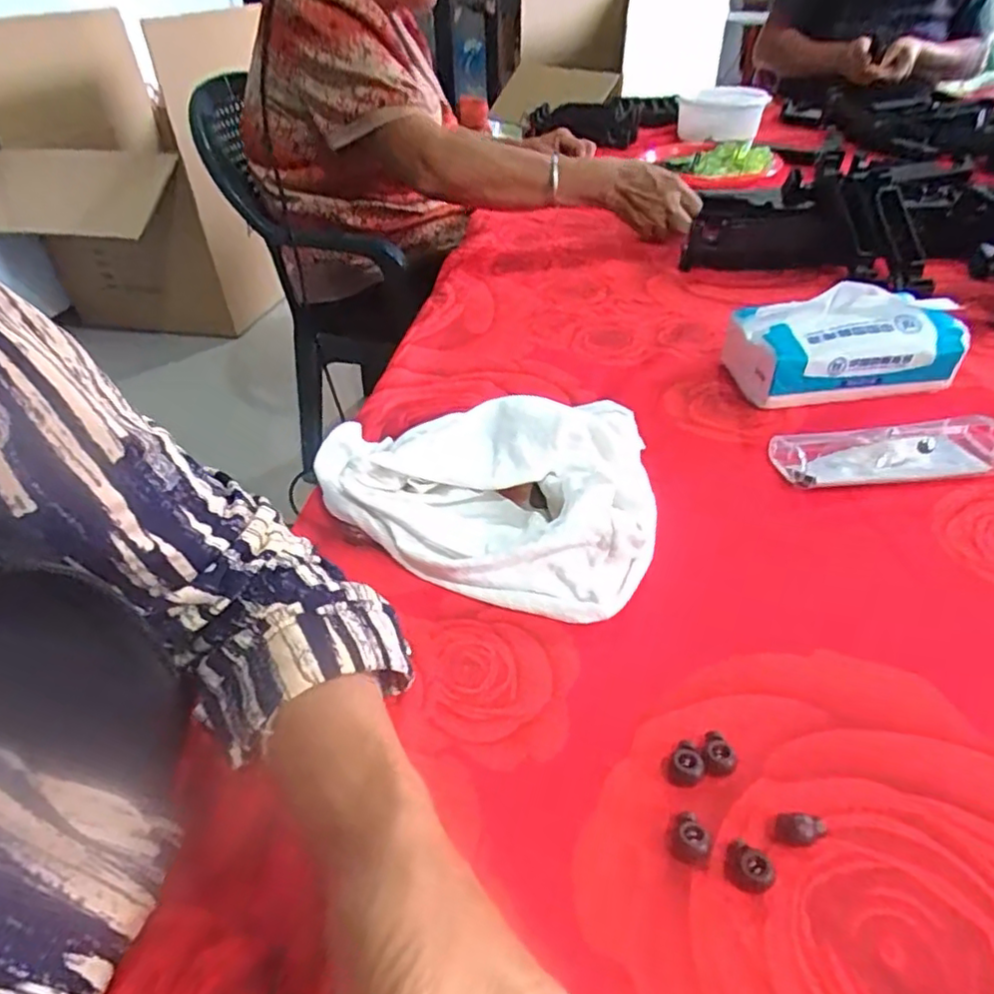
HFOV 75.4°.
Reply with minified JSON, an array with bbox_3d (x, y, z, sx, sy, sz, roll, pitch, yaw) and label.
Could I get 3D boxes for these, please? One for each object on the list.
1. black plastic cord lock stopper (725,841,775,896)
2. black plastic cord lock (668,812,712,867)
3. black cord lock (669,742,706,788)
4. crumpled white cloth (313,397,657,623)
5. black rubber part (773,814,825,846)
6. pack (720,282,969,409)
[{"bbox_3d":[0.101,0.149,0.258,0.018,0.011,0.014,24,47,31],"label":"black plastic cord lock stopper"},{"bbox_3d":[0.080,0.143,0.268,0.013,0.012,0.016,-29,45,-27],"label":"black plastic cord lock"},{"bbox_3d":[0.086,0.122,0.293,0.015,0.013,0.015,-3,39,2],"label":"black cord lock"},{"bbox_3d":[-0.016,-0.018,0.439,0.252,0.057,0.166,11,42,19],"label":"crumpled white cloth"},{"bbox_3d":[0.127,0.139,0.268,0.020,0.012,0.010,0,39,5],"label":"black rubber part"},{"bbox_3d":[0.279,-0.128,0.524,0.168,0.078,0.078,-6,39,-2],"label":"pack"}]

